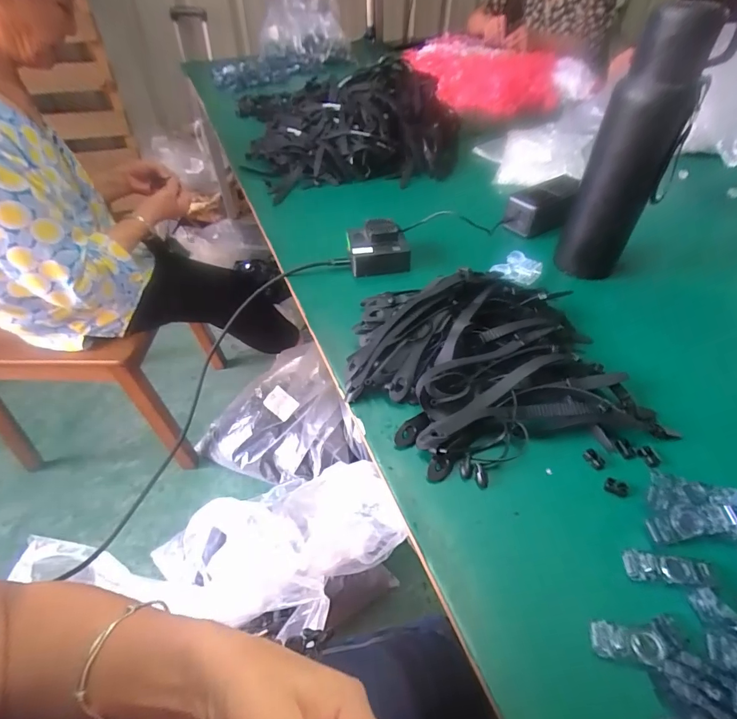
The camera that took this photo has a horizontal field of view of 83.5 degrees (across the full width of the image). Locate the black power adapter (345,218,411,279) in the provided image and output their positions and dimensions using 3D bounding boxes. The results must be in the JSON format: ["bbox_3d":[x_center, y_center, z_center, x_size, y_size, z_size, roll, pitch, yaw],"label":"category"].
[{"bbox_3d":[0.012,-0.151,0.555,0.079,0.050,0.067,-7,47,-6],"label":"black power adapter"}]

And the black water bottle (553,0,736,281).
[{"bbox_3d":[0.295,-0.220,0.461,0.080,0.255,0.068,-26,52,-22],"label":"black water bottle"}]

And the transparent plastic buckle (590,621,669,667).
[{"bbox_3d":[0.164,0.180,0.262,0.042,0.007,0.020,6,47,6],"label":"transparent plastic buckle"}]

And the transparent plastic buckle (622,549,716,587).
[{"bbox_3d":[0.212,0.148,0.291,0.055,0.010,0.020,7,47,7],"label":"transparent plastic buckle"}]

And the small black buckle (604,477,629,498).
[{"bbox_3d":[0.202,0.104,0.336,0.018,0.004,0.013,17,49,16],"label":"small black buckle"}]

